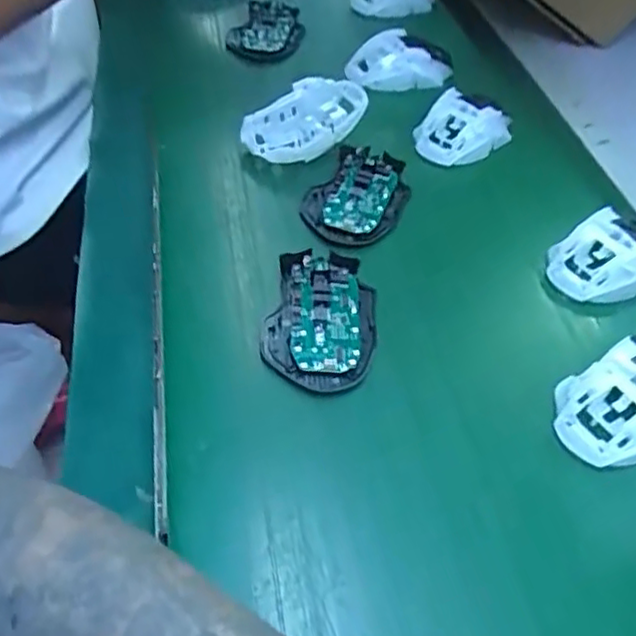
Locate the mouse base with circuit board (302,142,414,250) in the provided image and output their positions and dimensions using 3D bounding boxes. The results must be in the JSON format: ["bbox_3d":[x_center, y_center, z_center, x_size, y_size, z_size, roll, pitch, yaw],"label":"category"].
[{"bbox_3d":[0.032,-0.102,0.537,0.078,0.021,0.117,15,43,8],"label":"mouse base with circuit board"}]

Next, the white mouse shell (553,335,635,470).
[{"bbox_3d":[0.193,0.052,0.409,0.097,0.040,0.063,-18,49,-25],"label":"white mouse shell"}]

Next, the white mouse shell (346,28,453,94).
[{"bbox_3d":[0.085,-0.263,0.677,0.100,0.040,0.062,-7,45,-15],"label":"white mouse shell"}]

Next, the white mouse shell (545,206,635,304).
[{"bbox_3d":[0.227,-0.048,0.503,0.105,0.040,0.059,-18,48,-25],"label":"white mouse shell"}]

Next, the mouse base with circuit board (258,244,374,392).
[{"bbox_3d":[0.003,-0.002,0.447,0.073,0.024,0.115,10,43,3],"label":"mouse base with circuit board"}]

